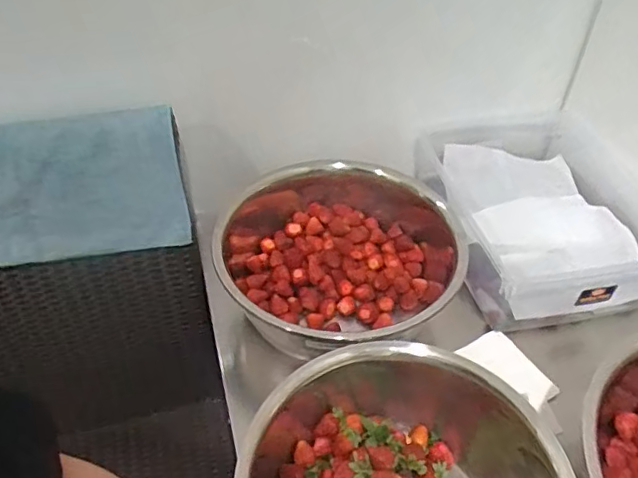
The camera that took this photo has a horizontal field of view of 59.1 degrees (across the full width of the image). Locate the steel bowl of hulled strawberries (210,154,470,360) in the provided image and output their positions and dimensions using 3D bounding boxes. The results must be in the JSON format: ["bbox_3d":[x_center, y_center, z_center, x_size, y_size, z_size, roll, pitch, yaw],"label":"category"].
[{"bbox_3d":[0.027,0.043,0.797,0.331,0.146,0.316,0,44,0],"label":"steel bowl of hulled strawberries"}]

